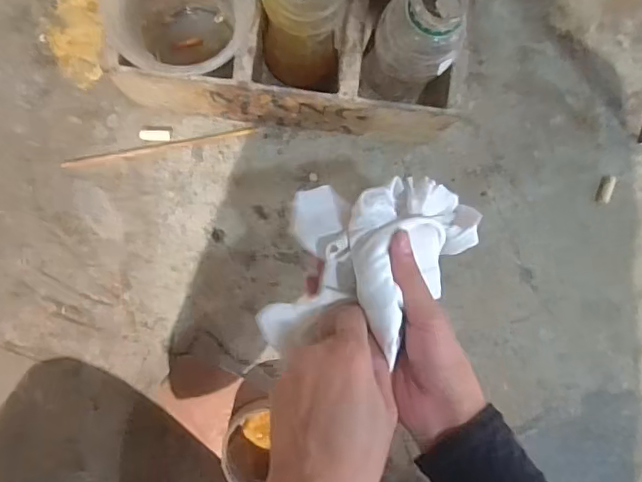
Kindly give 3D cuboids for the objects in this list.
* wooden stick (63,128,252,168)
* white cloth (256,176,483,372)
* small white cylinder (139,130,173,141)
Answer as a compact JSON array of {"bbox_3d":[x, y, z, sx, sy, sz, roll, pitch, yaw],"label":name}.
[{"bbox_3d":[-0.161,-0.094,0.559,0.190,0.010,0.008,-11,85,-5],"label":"wooden stick"},{"bbox_3d":[0.043,0.013,0.398,0.152,0.068,0.122,5,84,-3],"label":"white cloth"},{"bbox_3d":[-0.164,-0.104,0.557,0.032,0.010,0.009,-1,85,-4],"label":"small white cylinder"}]

